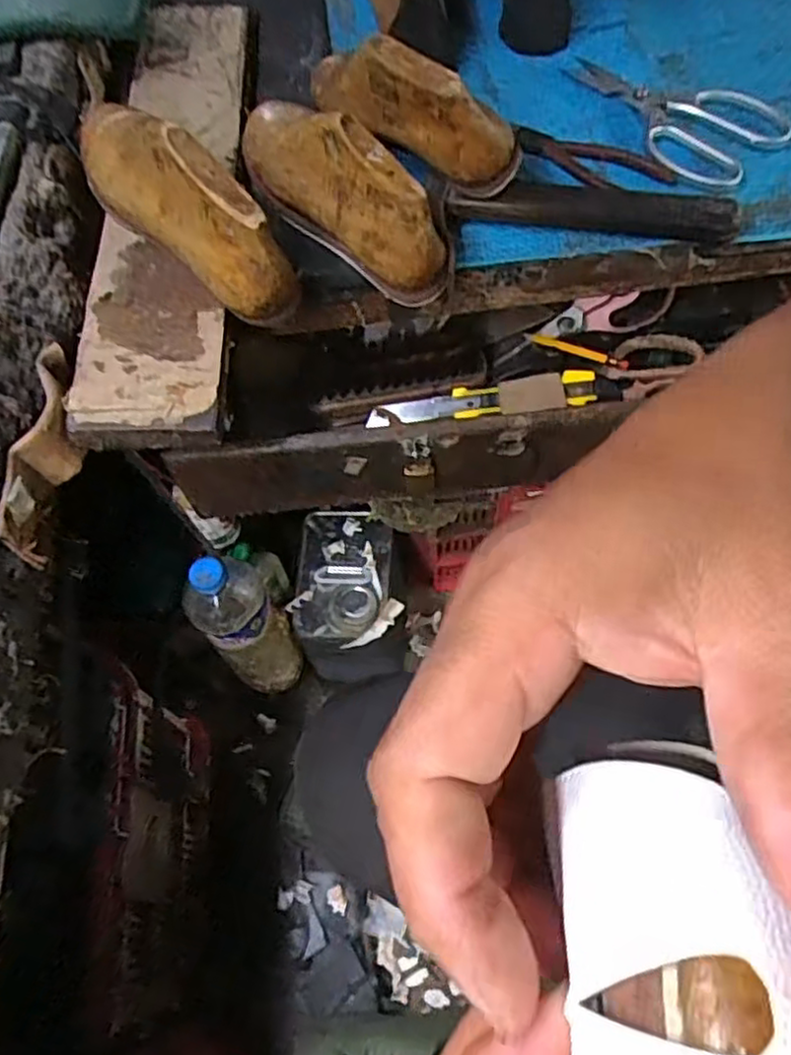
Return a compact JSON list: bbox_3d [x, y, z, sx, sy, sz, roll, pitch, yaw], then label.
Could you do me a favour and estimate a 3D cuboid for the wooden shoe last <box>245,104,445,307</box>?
[{"bbox_3d":[-0.050,-0.264,0.531,0.062,0.086,0.231,-37,66,-15],"label":"wooden shoe last"}]

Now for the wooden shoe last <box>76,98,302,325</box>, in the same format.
[{"bbox_3d":[-0.160,-0.233,0.495,0.058,0.084,0.238,-37,66,-15],"label":"wooden shoe last"}]

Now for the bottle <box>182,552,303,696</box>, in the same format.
[{"bbox_3d":[-0.149,0.107,0.730,0.077,0.237,0.060,-37,66,-15],"label":"bottle"}]

